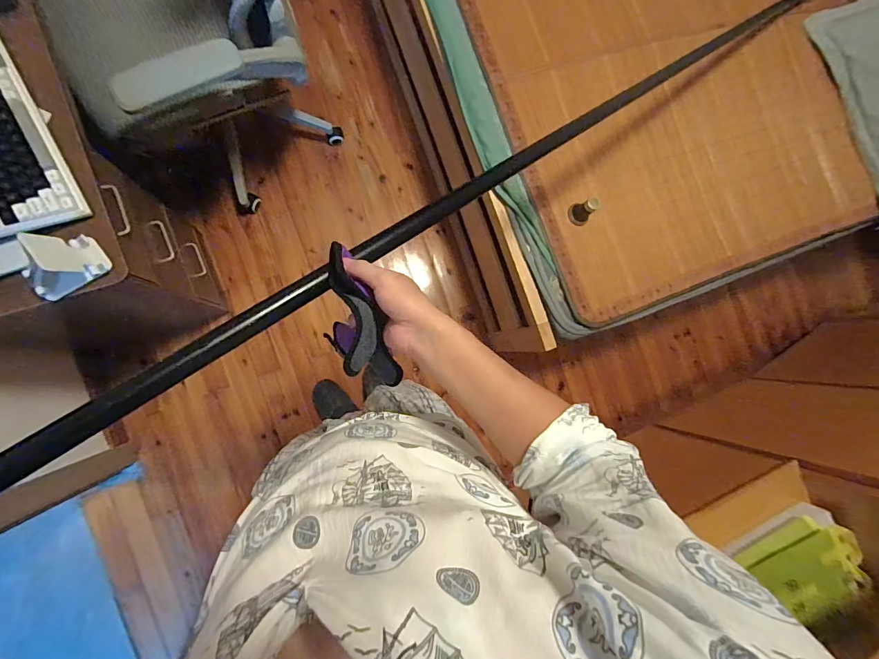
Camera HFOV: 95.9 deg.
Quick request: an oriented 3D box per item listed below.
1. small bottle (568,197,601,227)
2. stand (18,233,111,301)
[{"bbox_3d":[0.390,-0.318,1.056,0.051,0.089,0.061,-33,94,-11],"label":"small bottle"},{"bbox_3d":[-0.607,-0.102,0.625,0.112,0.081,0.071,-33,93,-11],"label":"stand"}]

